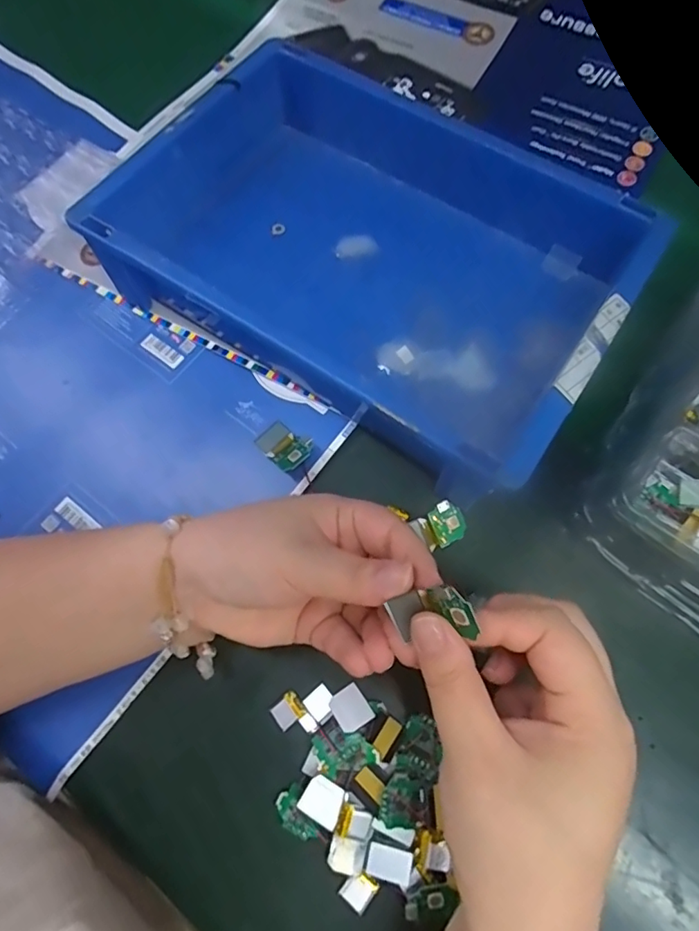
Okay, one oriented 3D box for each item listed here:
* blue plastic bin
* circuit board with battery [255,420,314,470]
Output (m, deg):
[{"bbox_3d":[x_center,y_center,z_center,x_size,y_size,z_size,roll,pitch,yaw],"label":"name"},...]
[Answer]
[{"bbox_3d":[0.016,-0.136,0.345,0.303,0.068,0.211,34,74,13],"label":"blue plastic bin"},{"bbox_3d":[-0.040,-0.012,0.324,0.023,0.005,0.038,-48,51,-8],"label":"circuit board with battery"}]

